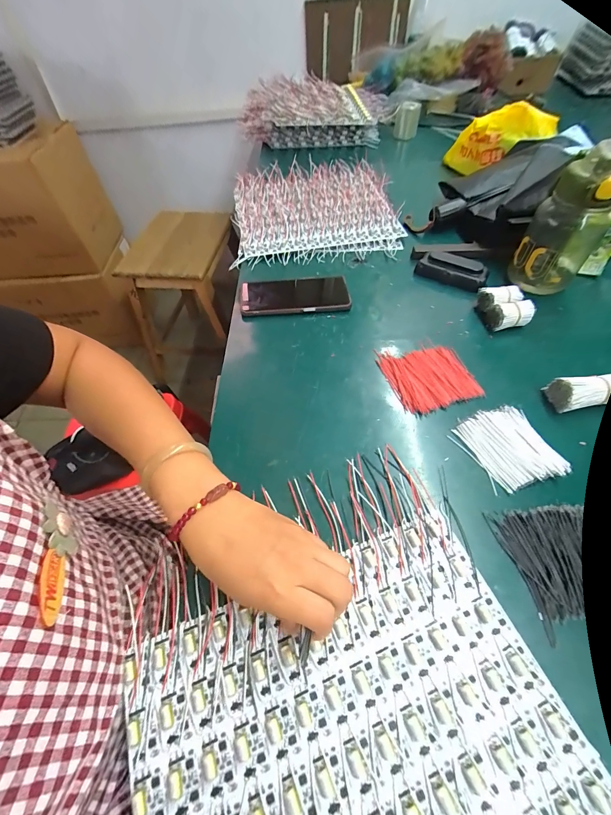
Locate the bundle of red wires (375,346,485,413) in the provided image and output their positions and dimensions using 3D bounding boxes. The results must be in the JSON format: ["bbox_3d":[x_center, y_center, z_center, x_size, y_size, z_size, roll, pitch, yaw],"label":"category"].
[{"bbox_3d":[0.154,-0.041,0.403,0.104,0.008,0.094,-14,58,-8],"label":"bundle of red wires"}]

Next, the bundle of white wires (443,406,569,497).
[{"bbox_3d":[0.214,0.042,0.342,0.084,0.013,0.086,-16,58,-9],"label":"bundle of white wires"}]

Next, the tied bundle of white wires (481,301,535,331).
[{"bbox_3d":[0.280,-0.128,0.443,0.050,0.035,0.033,-11,57,-6],"label":"tied bundle of white wires"}]

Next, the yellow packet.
[{"bbox_3d":[0.377,-0.534,0.649,0.201,0.087,0.068,3,51,40],"label":"yellow packet"}]

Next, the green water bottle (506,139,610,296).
[{"bbox_3d":[0.351,-0.242,0.431,0.089,0.171,0.077,32,62,21],"label":"green water bottle"}]

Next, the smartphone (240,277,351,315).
[{"bbox_3d":[-0.018,-0.171,0.486,0.161,0.013,0.079,-3,57,-1],"label":"smartphone"}]

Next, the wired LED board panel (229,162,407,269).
[{"bbox_3d":[0.012,-0.394,0.631,0.296,0.034,0.313,-7,56,0],"label":"wired LED board panel"}]

